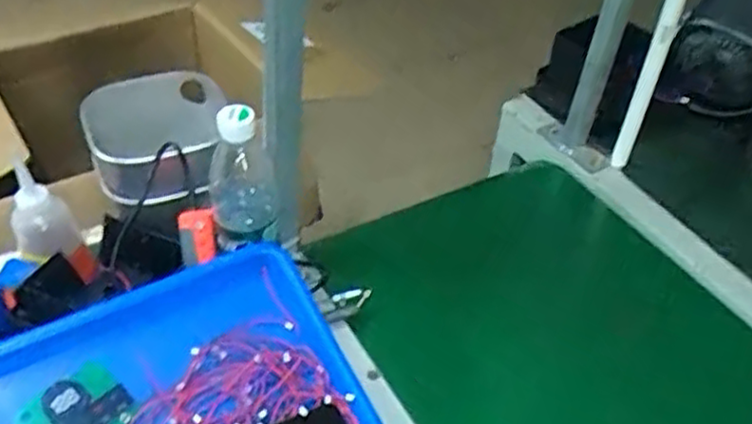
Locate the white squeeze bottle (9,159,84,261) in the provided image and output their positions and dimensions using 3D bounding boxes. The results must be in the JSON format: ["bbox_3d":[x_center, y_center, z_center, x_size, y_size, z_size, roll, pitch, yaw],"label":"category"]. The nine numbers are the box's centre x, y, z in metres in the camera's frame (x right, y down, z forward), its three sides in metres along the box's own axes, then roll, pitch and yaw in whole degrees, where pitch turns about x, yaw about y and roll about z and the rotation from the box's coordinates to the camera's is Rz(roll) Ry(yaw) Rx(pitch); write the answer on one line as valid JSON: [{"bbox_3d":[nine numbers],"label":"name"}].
[{"bbox_3d":[-0.333,0.000,0.714,0.044,0.104,0.047,15,43,10],"label":"white squeeze bottle"}]

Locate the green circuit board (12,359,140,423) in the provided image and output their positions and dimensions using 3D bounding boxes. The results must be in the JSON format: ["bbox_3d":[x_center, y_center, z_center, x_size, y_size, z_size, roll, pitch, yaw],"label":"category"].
[{"bbox_3d":[-0.246,0.168,0.591,0.066,0.004,0.081,46,63,5],"label":"green circuit board"}]

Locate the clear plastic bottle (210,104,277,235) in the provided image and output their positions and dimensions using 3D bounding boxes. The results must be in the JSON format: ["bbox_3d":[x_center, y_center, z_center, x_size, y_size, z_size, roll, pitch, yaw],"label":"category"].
[{"bbox_3d":[-0.129,-0.038,0.684,0.064,0.139,0.063,-2,43,-8],"label":"clear plastic bottle"}]

